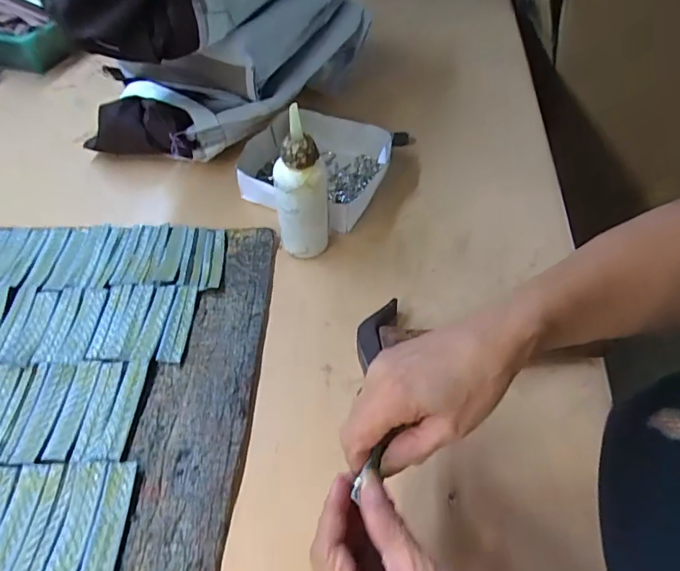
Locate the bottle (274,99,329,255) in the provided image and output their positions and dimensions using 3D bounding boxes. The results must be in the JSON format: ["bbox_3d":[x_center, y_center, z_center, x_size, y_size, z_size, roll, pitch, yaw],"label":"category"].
[{"bbox_3d":[-0.033,-0.079,0.407,0.036,0.140,0.039,0,51,0],"label":"bottle"}]

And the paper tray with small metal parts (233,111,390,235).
[{"bbox_3d":[-0.031,-0.132,0.516,0.160,0.044,0.140,16,52,13],"label":"paper tray with small metal parts"}]

